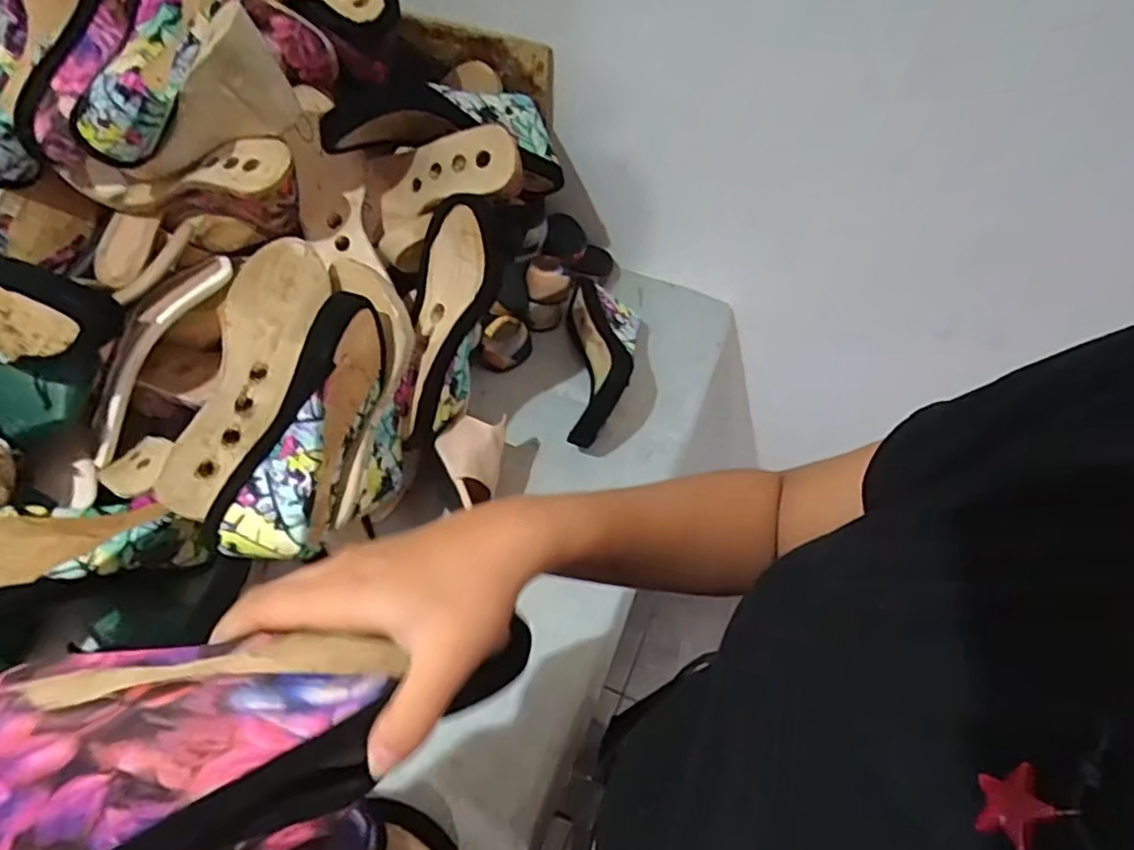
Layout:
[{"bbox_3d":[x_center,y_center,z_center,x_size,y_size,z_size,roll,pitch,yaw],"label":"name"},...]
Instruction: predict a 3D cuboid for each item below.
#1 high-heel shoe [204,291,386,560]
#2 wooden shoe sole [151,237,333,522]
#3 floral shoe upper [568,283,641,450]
[{"bbox_3d":[-0.199,0.002,0.506,0.076,0.076,0.220,19,81,11],"label":"high-heel shoe"},{"bbox_3d":[-0.257,-0.038,0.533,0.076,0.060,0.232,14,74,8],"label":"wooden shoe sole"},{"bbox_3d":[0.034,-0.078,0.710,0.080,0.079,0.226,6,55,2],"label":"floral shoe upper"}]

